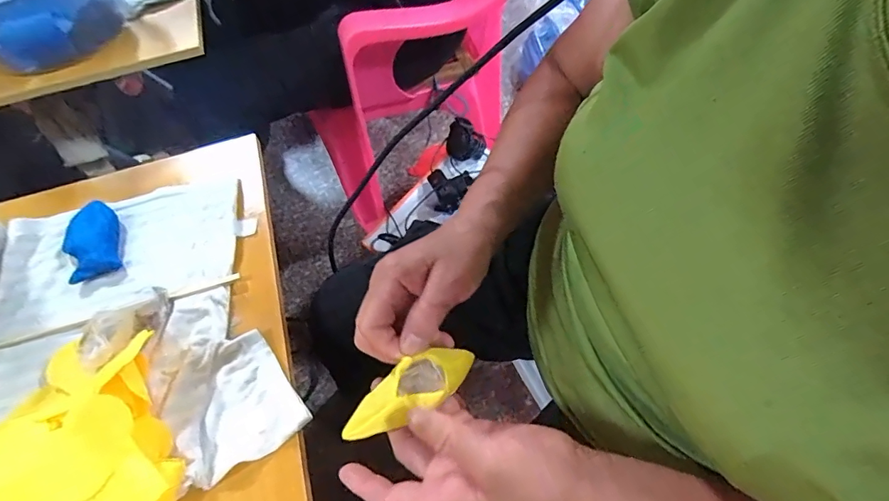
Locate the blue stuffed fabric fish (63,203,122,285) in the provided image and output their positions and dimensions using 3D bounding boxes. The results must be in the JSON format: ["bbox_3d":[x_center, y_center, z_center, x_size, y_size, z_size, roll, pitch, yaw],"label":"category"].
[{"bbox_3d":[-0.362,-0.012,0.466,0.050,0.013,0.090,-26,59,-12],"label":"blue stuffed fabric fish"}]

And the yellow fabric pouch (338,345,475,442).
[{"bbox_3d":[-0.021,0.093,0.303,0.100,0.034,0.029,-28,60,-20],"label":"yellow fabric pouch"}]

